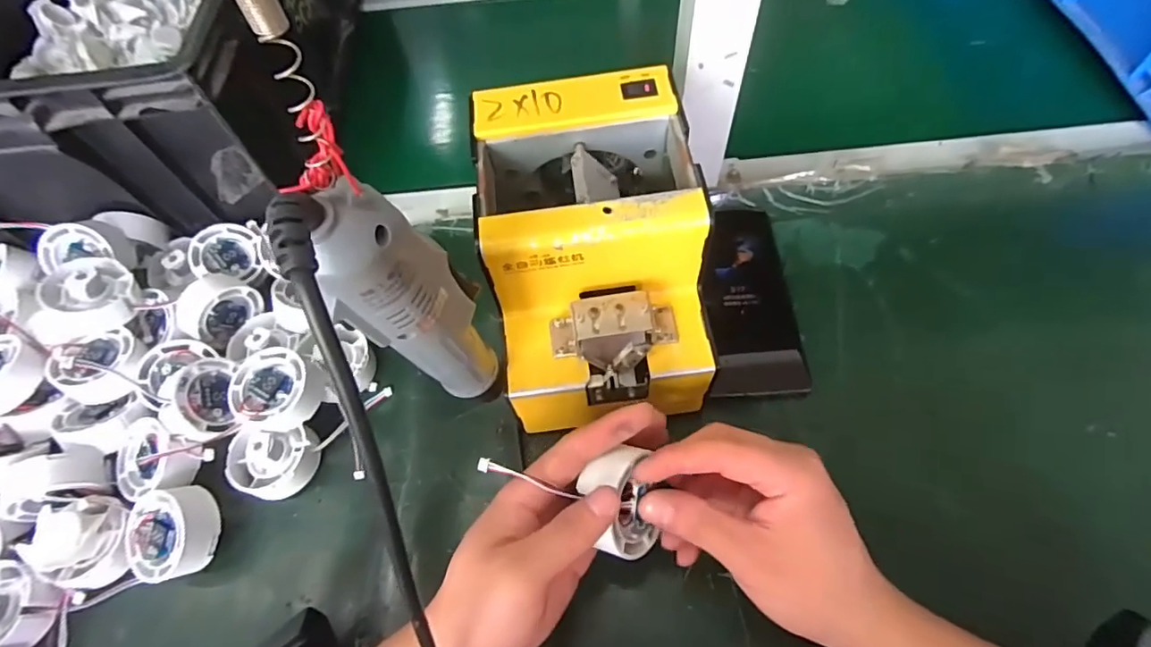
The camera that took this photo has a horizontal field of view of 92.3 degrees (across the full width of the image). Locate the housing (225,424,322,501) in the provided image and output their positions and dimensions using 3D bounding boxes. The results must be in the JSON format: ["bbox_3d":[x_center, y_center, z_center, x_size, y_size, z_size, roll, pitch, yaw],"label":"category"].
[{"bbox_3d":[-0.207,0.095,0.377,0.054,0.029,0.043,-9,61,0],"label":"housing"}]

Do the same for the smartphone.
[{"bbox_3d":[0.132,-0.020,0.421,0.066,0.008,0.154,-1,62,4],"label":"smartphone"}]

